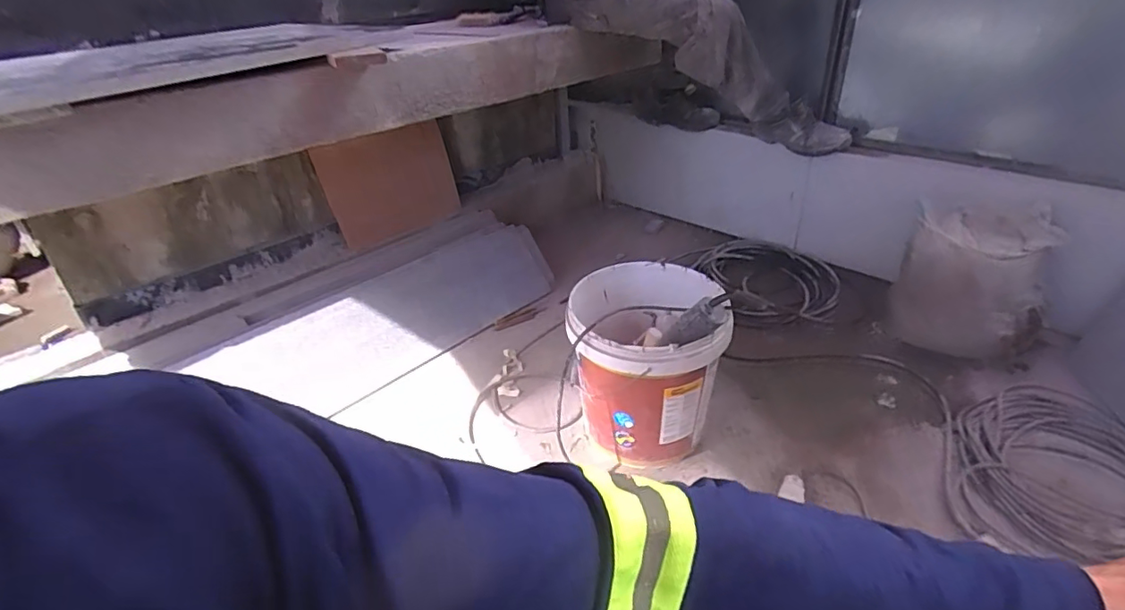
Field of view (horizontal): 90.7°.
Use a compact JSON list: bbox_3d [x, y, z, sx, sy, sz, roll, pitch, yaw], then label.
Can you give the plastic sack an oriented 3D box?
[{"bbox_3d":[0.965,-0.058,1.322,0.282,0.281,0.275,13,39,22],"label":"plastic sack"}]

